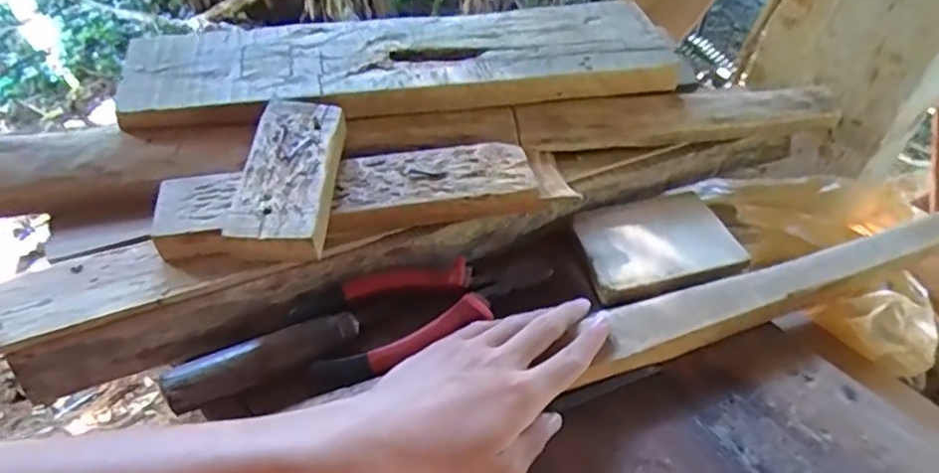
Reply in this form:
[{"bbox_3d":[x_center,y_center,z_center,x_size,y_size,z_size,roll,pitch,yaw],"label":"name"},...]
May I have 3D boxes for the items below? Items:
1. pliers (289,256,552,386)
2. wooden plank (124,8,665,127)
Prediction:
[{"bbox_3d":[-0.029,0.042,0.451,0.181,0.017,0.071,-21,51,-20],"label":"pliers"},{"bbox_3d":[-0.052,-0.147,0.540,0.447,0.031,0.116,-7,48,-8],"label":"wooden plank"}]

